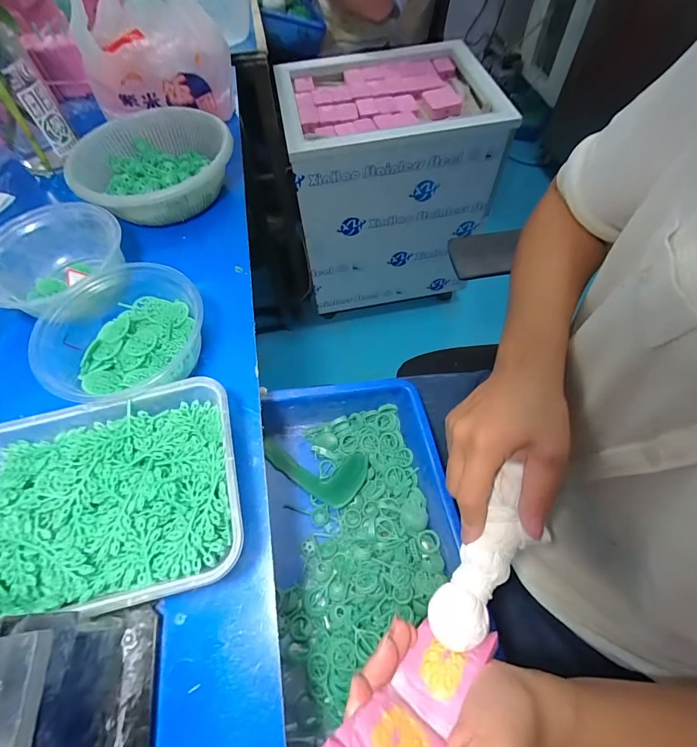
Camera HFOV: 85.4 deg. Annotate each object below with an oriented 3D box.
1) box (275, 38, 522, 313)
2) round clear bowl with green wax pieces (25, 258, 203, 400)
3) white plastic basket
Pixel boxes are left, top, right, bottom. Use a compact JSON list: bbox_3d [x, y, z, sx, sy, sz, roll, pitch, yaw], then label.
[{"bbox_3d":[0.107,-0.550,1.113,0.514,0.515,0.427,-9,60,-3],"label":"box"},{"bbox_3d":[-0.197,-0.035,0.343,0.128,0.064,0.121,-1,60,2],"label":"round clear bowl with green wax pieces"},{"bbox_3d":[-0.229,-0.250,0.463,0.178,0.057,0.182,-17,61,-7],"label":"white plastic basket"}]

